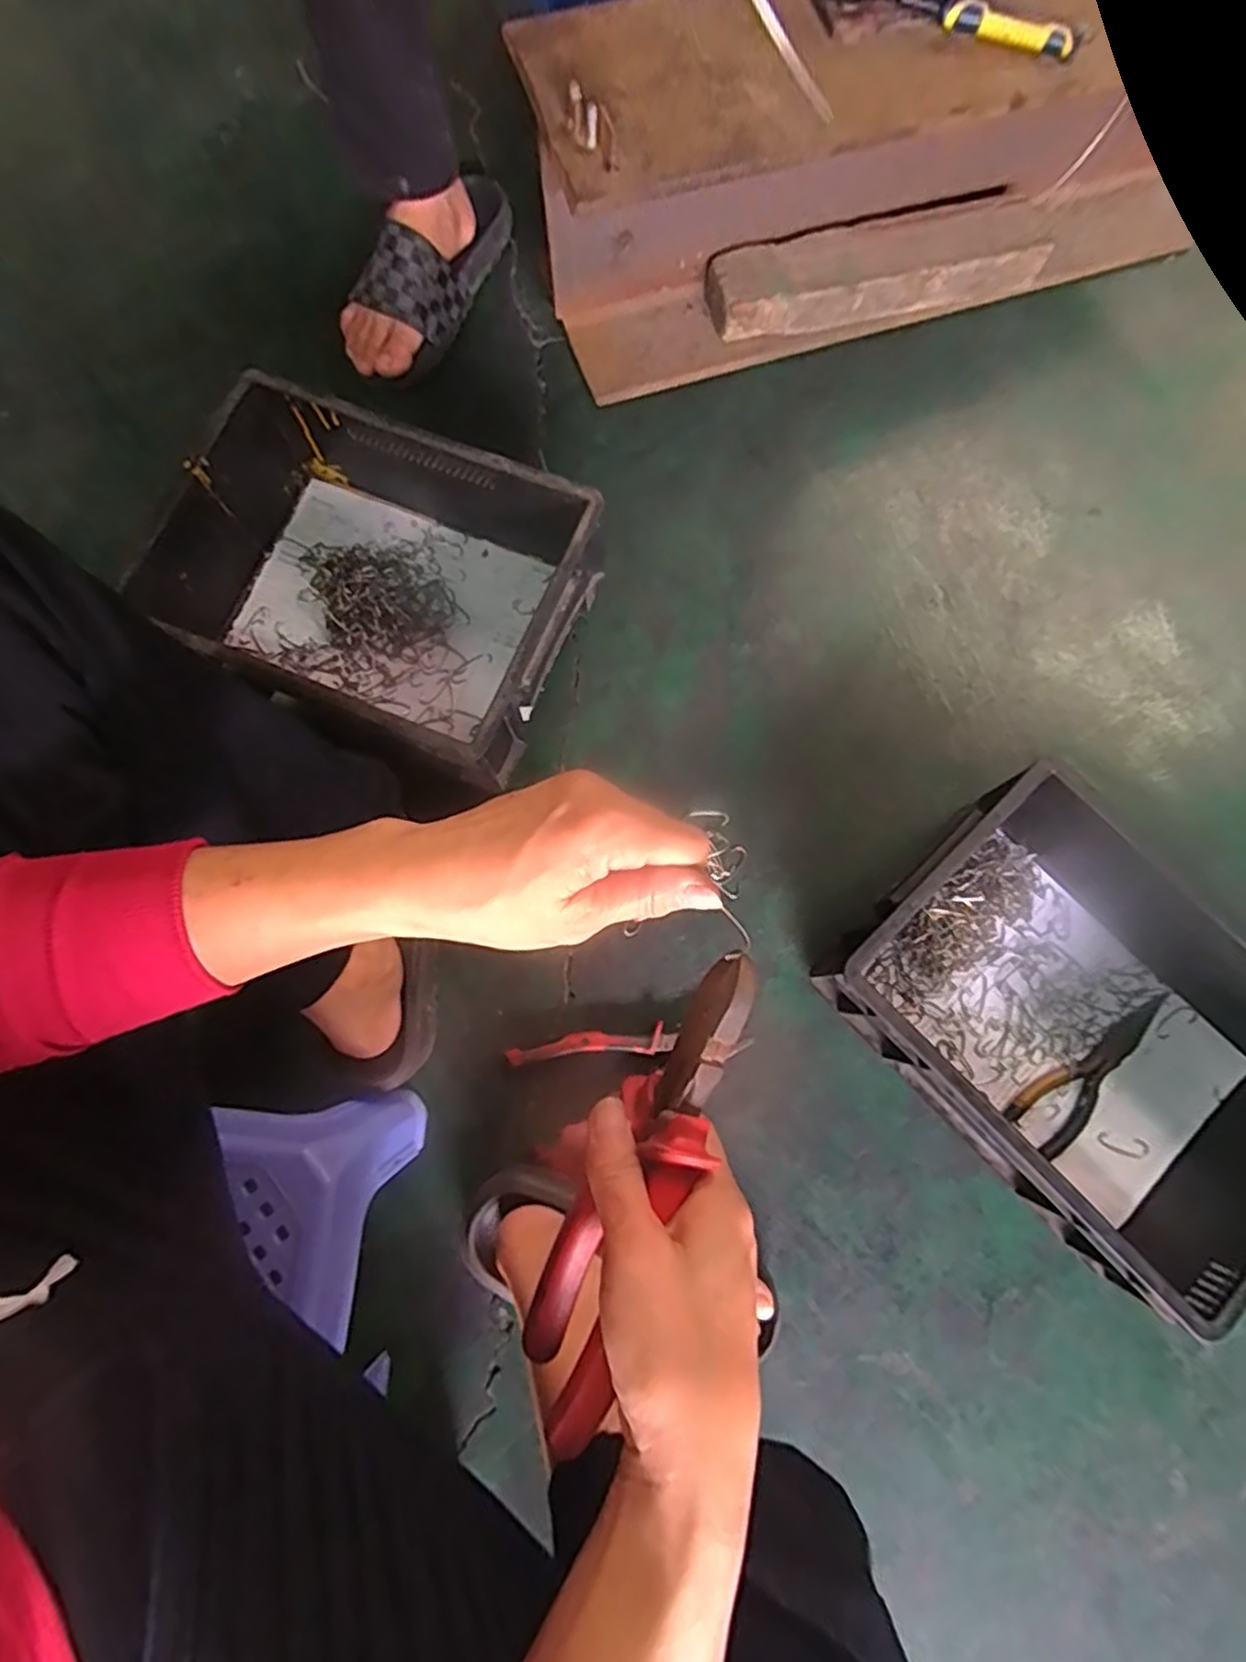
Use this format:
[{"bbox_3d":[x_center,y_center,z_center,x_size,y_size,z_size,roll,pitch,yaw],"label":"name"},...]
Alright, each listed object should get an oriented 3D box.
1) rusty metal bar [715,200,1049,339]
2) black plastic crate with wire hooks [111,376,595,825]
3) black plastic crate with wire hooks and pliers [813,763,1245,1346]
[{"bbox_3d":[0.268,-0.585,0.760,0.354,0.059,0.076,-13,78,-4],"label":"rusty metal bar"},{"bbox_3d":[-0.209,-0.211,0.636,0.336,0.128,0.256,24,78,4],"label":"black plastic crate with wire hooks"},{"bbox_3d":[0.362,0.142,0.577,0.263,0.123,0.331,-42,82,-9],"label":"black plastic crate with wire hooks and pliers"}]

